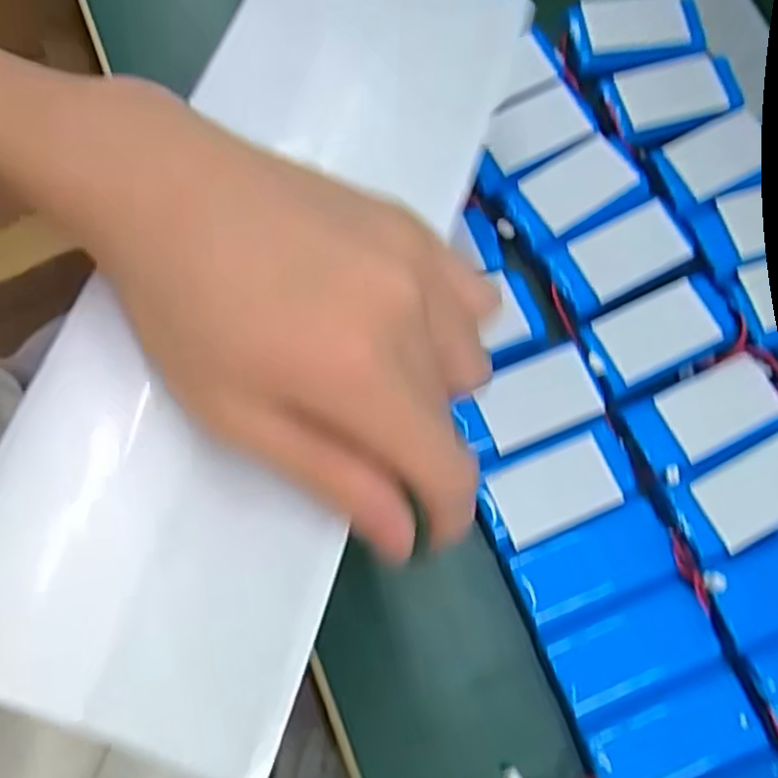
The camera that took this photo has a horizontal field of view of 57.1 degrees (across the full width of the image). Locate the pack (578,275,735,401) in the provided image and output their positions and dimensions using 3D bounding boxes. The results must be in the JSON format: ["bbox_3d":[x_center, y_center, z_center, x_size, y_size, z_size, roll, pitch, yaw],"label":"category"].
[{"bbox_3d":[0.121,-0.024,0.320,0.063,0.005,0.037,-23,77,-9],"label":"pack"}]

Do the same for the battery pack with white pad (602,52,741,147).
[{"bbox_3d":[0.138,-0.141,0.347,0.057,0.012,0.037,-13,76,-7],"label":"battery pack with white pad"}]

